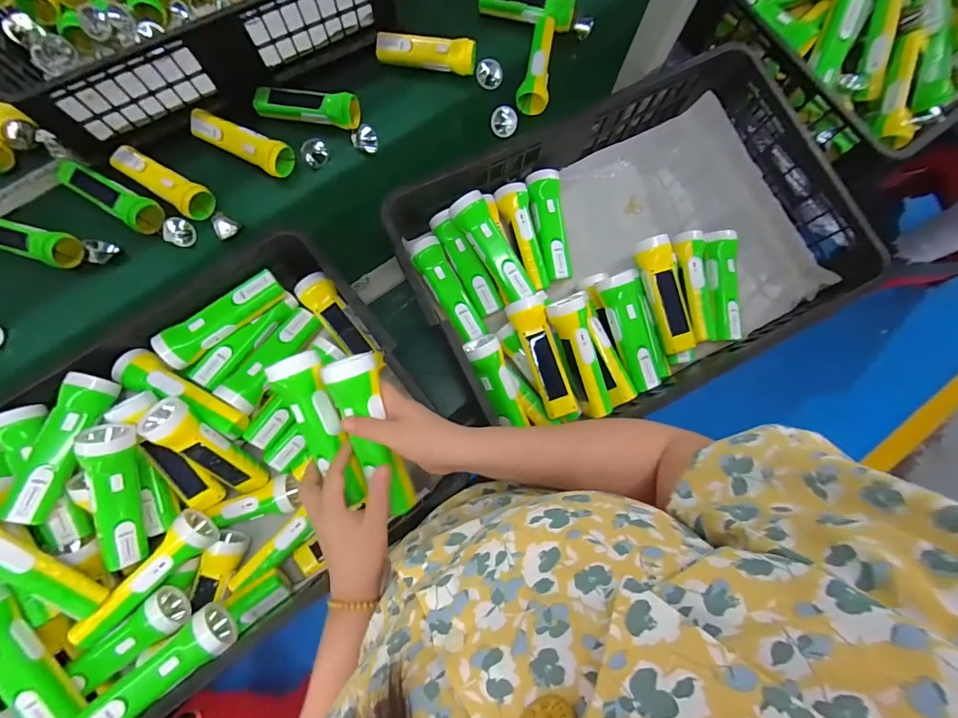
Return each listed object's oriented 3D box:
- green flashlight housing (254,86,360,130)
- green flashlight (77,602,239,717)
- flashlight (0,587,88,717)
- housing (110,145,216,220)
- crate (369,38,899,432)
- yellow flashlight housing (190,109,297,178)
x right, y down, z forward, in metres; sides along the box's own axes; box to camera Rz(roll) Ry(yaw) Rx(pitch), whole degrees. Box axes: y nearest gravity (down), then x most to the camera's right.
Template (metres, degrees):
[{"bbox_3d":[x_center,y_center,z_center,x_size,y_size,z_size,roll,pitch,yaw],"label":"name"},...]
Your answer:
[{"bbox_3d":[-0.290,-0.425,0.733,0.170,0.047,0.063,7,78,2],"label":"green flashlight housing"},{"bbox_3d":[-0.361,0.359,0.489,0.174,0.060,0.050,-41,80,-8],"label":"green flashlight"},{"bbox_3d":[-0.498,0.331,0.469,0.044,0.044,0.167,-29,98,-6],"label":"flashlight"},{"bbox_3d":[-0.507,-0.287,0.693,0.175,0.041,0.055,33,80,7],"label":"housing"},{"bbox_3d":[0.248,-0.169,0.669,0.676,0.190,0.410,-27,79,-5],"label":"crate"},{"bbox_3d":[-0.391,-0.359,0.715,0.167,0.046,0.054,28,79,6],"label":"yellow flashlight housing"}]

